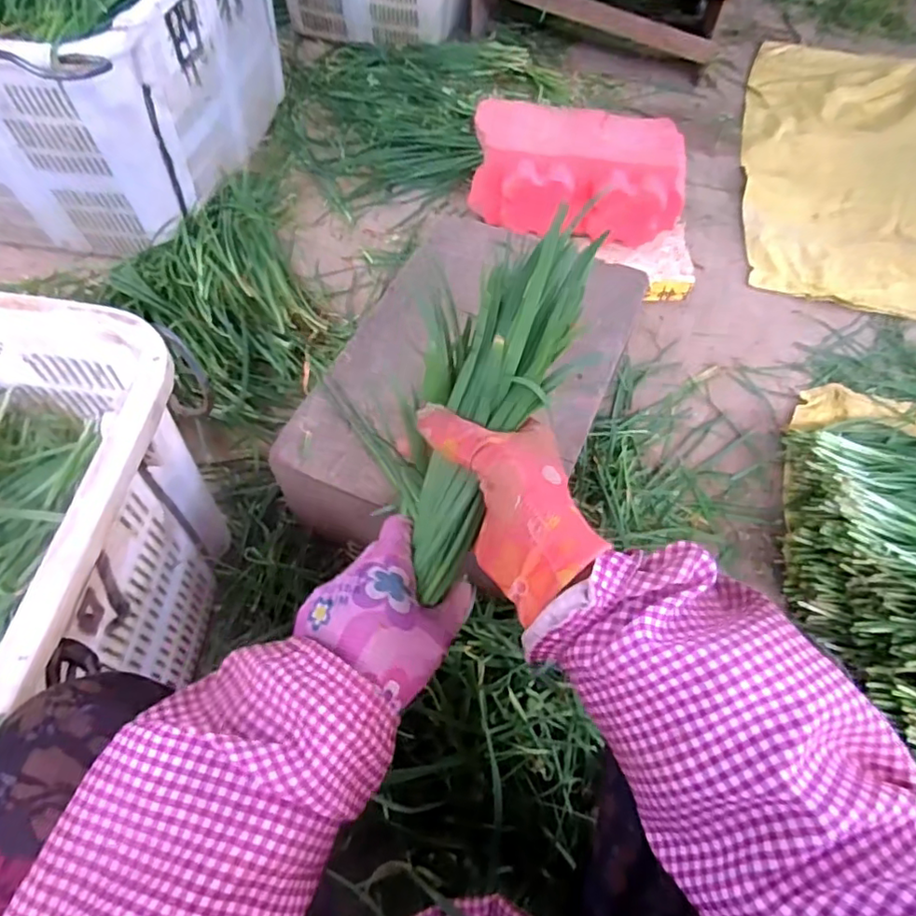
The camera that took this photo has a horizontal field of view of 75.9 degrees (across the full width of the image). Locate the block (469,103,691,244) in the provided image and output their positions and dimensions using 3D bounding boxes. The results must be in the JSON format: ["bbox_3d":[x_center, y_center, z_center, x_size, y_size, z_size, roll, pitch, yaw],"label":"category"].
[{"bbox_3d":[0.201,-0.479,0.999,0.355,0.129,0.189,9,59,1],"label":"block"}]

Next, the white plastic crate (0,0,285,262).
[{"bbox_3d":[-0.628,-0.691,1.015,0.461,0.338,0.697,9,59,1],"label":"white plastic crate"}]

